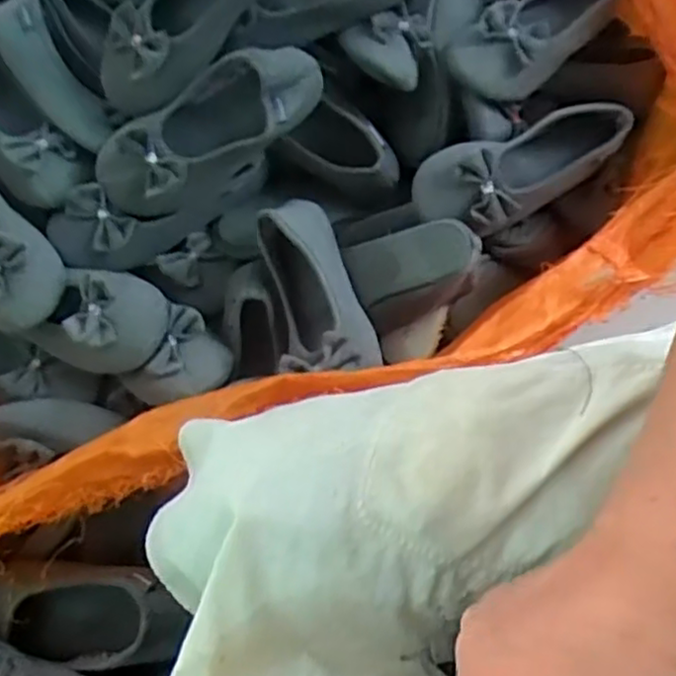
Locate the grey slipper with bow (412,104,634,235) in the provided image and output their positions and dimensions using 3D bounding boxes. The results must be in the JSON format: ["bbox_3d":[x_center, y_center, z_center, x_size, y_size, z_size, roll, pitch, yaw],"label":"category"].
[{"bbox_3d":[0.186,-0.173,0.724,0.230,0.065,0.084,-25,64,-10],"label":"grey slipper with bow"}]

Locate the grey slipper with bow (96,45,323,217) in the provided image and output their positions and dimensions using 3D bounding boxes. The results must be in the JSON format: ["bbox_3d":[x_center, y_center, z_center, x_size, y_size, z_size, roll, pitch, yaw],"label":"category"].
[{"bbox_3d":[-0.128,-0.216,0.712,0.237,0.069,0.098,-34,66,-14],"label":"grey slipper with bow"}]

